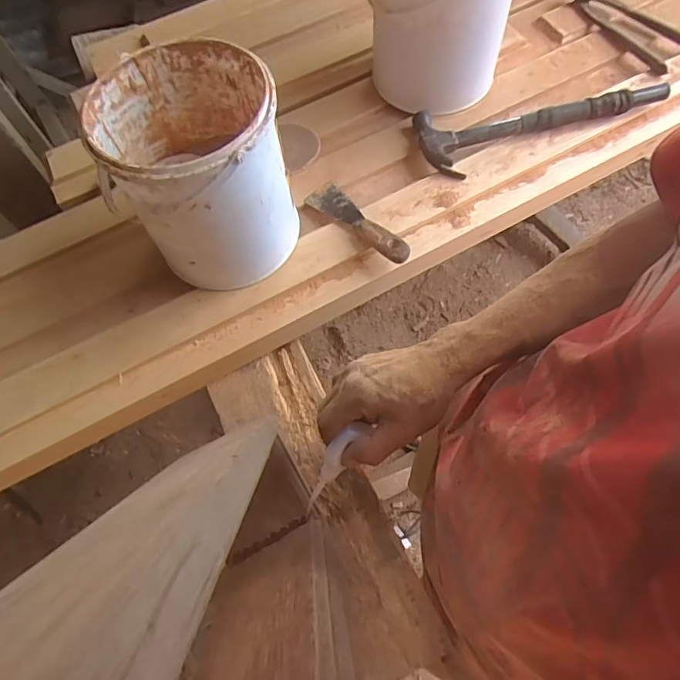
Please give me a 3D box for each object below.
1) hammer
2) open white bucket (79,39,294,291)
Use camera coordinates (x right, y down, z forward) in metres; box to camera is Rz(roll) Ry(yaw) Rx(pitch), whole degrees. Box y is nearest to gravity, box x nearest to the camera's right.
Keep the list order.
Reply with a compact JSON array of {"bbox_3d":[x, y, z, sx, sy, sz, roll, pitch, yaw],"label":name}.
[{"bbox_3d":[0.271,-0.307,0.654,0.344,0.034,0.112,-18,67,-5],"label":"hammer"},{"bbox_3d":[-0.147,-0.180,0.529,0.168,0.197,0.182,-1,66,2],"label":"open white bucket"}]

